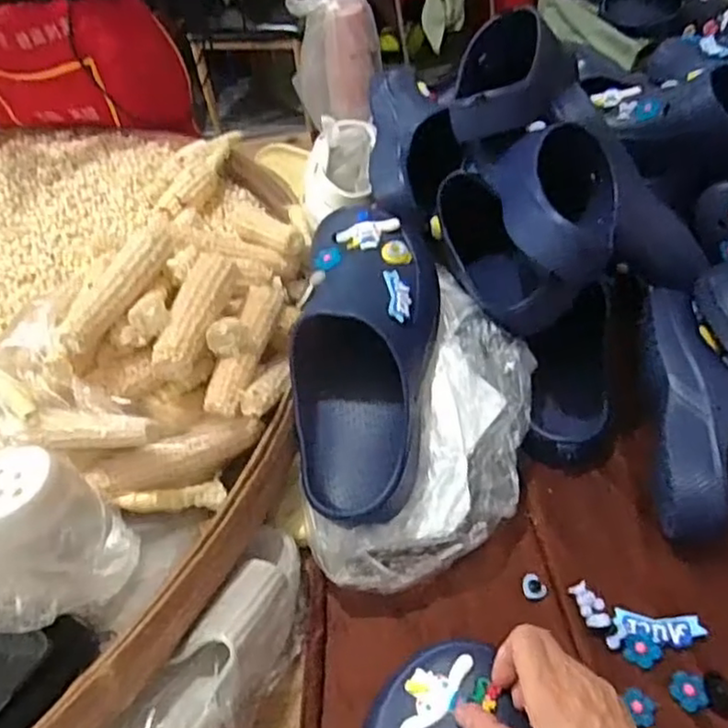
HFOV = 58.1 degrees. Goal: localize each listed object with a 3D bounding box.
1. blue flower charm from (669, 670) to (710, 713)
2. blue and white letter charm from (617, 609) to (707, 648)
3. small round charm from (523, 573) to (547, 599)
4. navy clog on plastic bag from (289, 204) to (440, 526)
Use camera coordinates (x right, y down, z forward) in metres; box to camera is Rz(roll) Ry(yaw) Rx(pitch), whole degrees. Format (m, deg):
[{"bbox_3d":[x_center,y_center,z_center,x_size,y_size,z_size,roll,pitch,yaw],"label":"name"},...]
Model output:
[{"bbox_3d":[0.227,0.228,0.458,0.022,0.008,0.026,-8,45,1],"label":"blue flower charm"},{"bbox_3d":[0.221,0.199,0.492,0.060,0.012,0.023,3,46,12],"label":"blue and white letter charm"},{"bbox_3d":[0.137,0.179,0.529,0.018,0.008,0.021,-22,46,-12],"label":"small round charm"},{"bbox_3d":[0.001,-0.016,0.565,0.116,0.084,0.286,2,69,5],"label":"navy clog on plastic bag"}]

